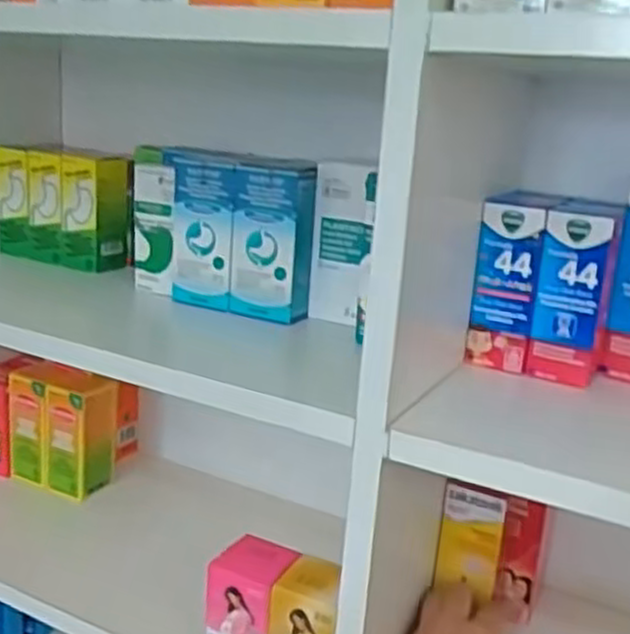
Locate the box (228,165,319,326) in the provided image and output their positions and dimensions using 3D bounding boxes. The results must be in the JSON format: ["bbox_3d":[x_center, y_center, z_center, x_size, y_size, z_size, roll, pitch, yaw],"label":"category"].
[{"bbox_3d":[-0.033,-0.058,0.621,0.056,0.116,0.034,12,17,27],"label":"box"}]

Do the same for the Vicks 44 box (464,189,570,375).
[{"bbox_3d":[0.139,-0.027,0.551,0.043,0.119,0.045,12,17,27],"label":"Vicks 44 box"}]

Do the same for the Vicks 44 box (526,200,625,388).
[{"bbox_3d":[0.179,-0.018,0.534,0.043,0.114,0.049,12,17,27],"label":"Vicks 44 box"}]

